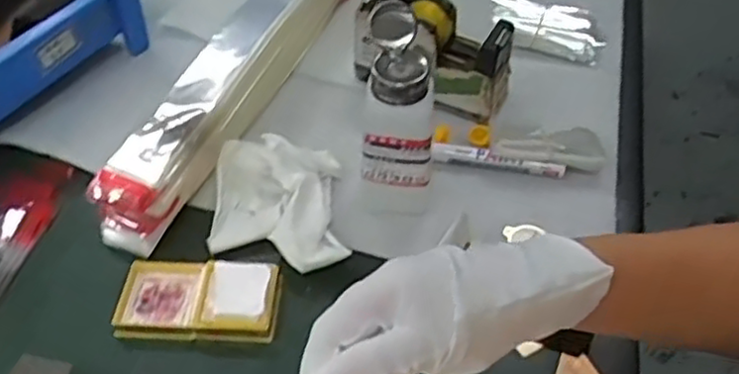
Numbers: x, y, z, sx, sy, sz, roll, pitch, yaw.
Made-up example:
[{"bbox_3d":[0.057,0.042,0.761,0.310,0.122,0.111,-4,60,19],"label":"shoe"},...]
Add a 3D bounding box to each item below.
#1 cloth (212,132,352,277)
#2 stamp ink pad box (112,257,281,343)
[{"bbox_3d":[-0.070,0.012,0.534,0.097,0.038,0.113,-1,48,-1],"label":"cloth"},{"bbox_3d":[-0.120,0.073,0.484,0.110,0.022,0.062,3,48,2],"label":"stamp ink pad box"}]

